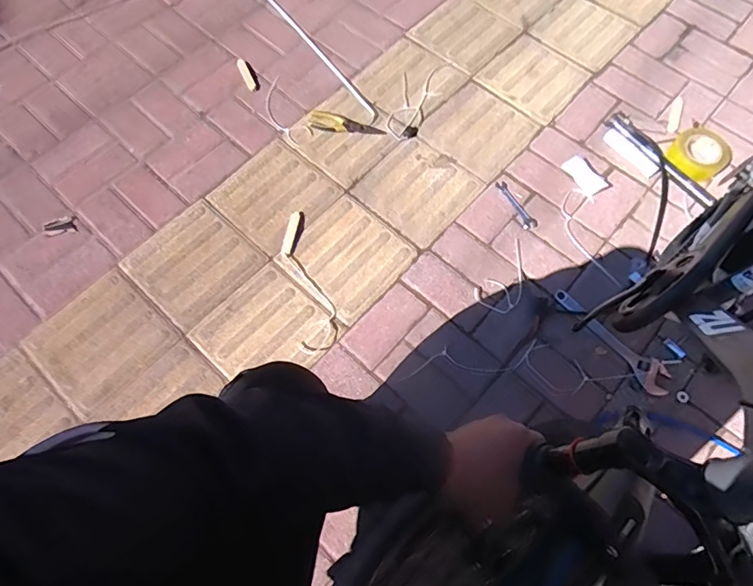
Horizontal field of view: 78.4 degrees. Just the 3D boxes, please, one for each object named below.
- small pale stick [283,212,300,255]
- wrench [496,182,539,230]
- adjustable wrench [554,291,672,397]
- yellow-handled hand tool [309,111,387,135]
[{"bbox_3d":[-0.199,-0.142,1.085,0.023,0.017,0.106,13,73,5],"label":"small pale stick"},{"bbox_3d":[0.341,-0.215,1.119,0.038,0.004,0.140,-26,74,-8],"label":"wrench"},{"bbox_3d":[0.509,0.096,0.993,0.069,0.013,0.288,-38,74,-14],"label":"adjustable wrench"},{"bbox_3d":[-0.076,-0.436,1.202,0.197,0.020,0.048,11,70,3],"label":"yellow-handled hand tool"}]

